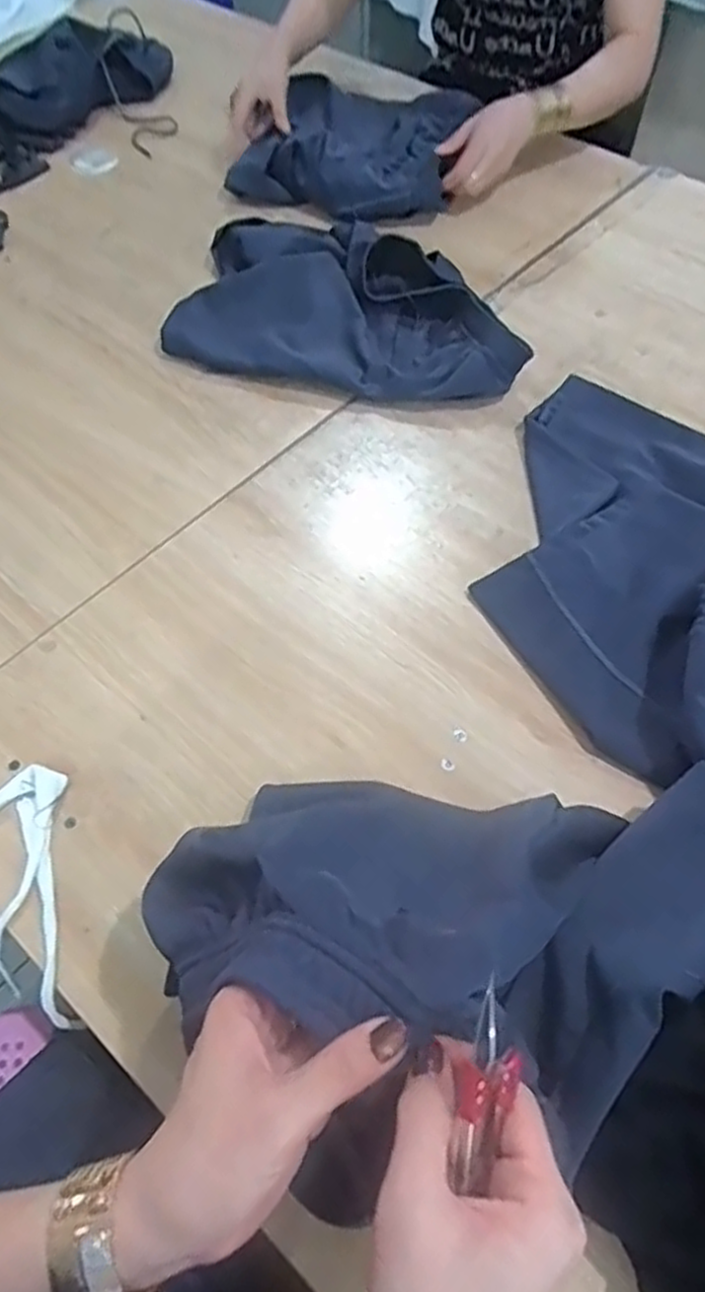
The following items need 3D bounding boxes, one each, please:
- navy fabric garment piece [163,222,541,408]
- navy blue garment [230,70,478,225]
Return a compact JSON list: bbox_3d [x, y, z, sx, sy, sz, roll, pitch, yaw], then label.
[{"bbox_3d":[0.004,-0.379,0.816,0.373,0.044,0.246,14,59,8],"label":"navy fabric garment piece"},{"bbox_3d":[0.002,-0.669,0.976,0.263,0.048,0.314,16,59,10],"label":"navy blue garment"}]

